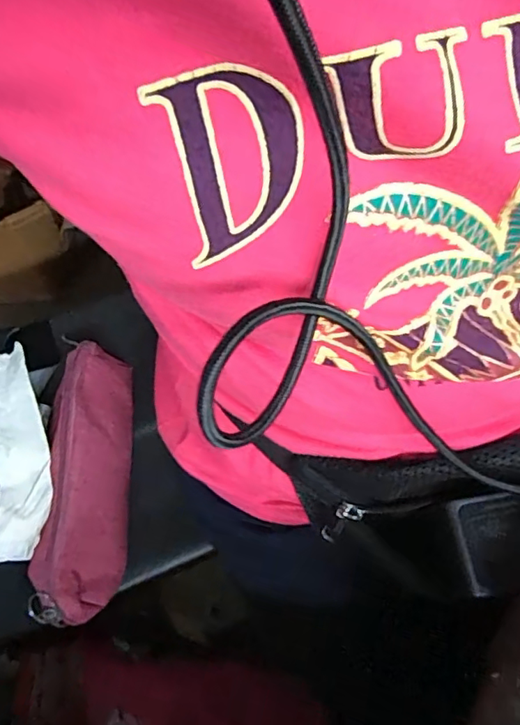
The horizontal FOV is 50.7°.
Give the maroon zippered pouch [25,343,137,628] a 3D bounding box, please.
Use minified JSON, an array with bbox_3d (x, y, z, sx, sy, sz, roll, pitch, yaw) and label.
[{"bbox_3d":[-0.144,0.099,0.469,0.078,0.071,0.221,-1,69,-2],"label":"maroon zippered pouch"}]

